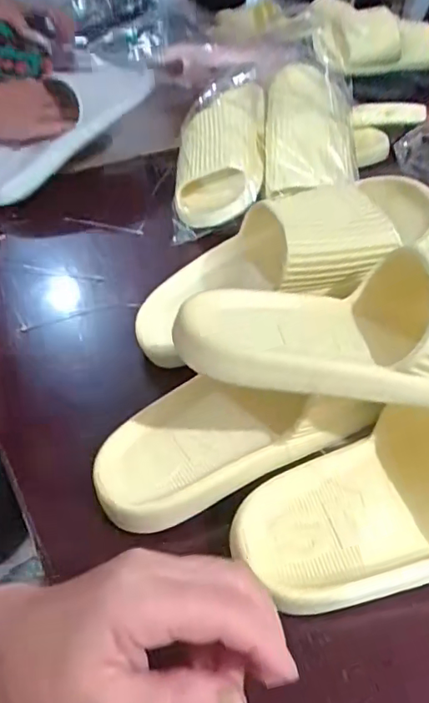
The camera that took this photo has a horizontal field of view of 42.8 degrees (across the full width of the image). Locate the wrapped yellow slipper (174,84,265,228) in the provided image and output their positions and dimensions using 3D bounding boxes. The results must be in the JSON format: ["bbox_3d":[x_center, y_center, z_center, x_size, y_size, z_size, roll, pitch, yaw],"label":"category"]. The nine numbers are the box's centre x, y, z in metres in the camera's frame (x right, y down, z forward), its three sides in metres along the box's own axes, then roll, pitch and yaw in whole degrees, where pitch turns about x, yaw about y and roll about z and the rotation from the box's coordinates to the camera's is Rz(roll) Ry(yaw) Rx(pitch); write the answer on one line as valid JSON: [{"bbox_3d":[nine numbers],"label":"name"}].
[{"bbox_3d":[0.008,-0.242,0.650,0.108,0.096,0.213,3,47,-3],"label":"wrapped yellow slipper"}]

